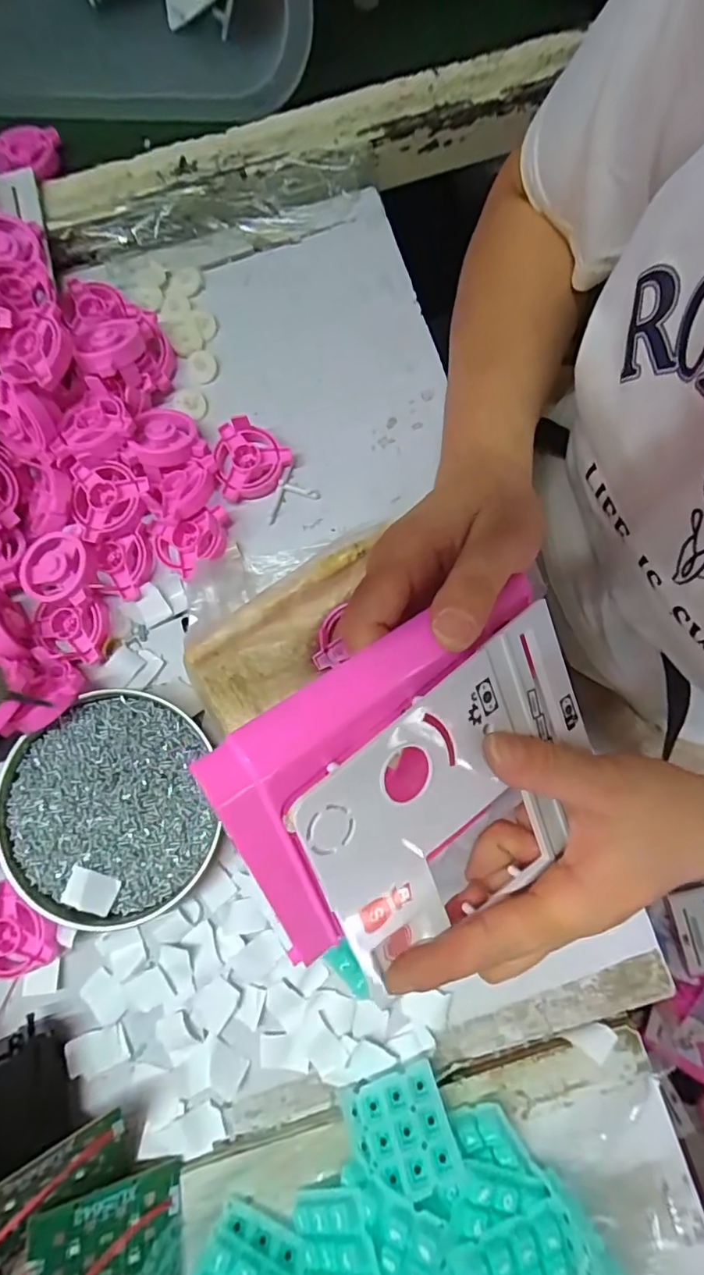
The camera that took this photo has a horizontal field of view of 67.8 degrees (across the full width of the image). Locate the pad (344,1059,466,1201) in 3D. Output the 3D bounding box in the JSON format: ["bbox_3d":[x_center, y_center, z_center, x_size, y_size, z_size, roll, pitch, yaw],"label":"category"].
[{"bbox_3d":[0.026,0.268,0.284,0.053,0.008,0.050,-20,55,-3],"label":"pad"}]

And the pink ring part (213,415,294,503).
[{"bbox_3d":[-0.069,-0.127,0.366,0.051,0.027,0.051,-10,80,-1],"label":"pink ring part"}]

